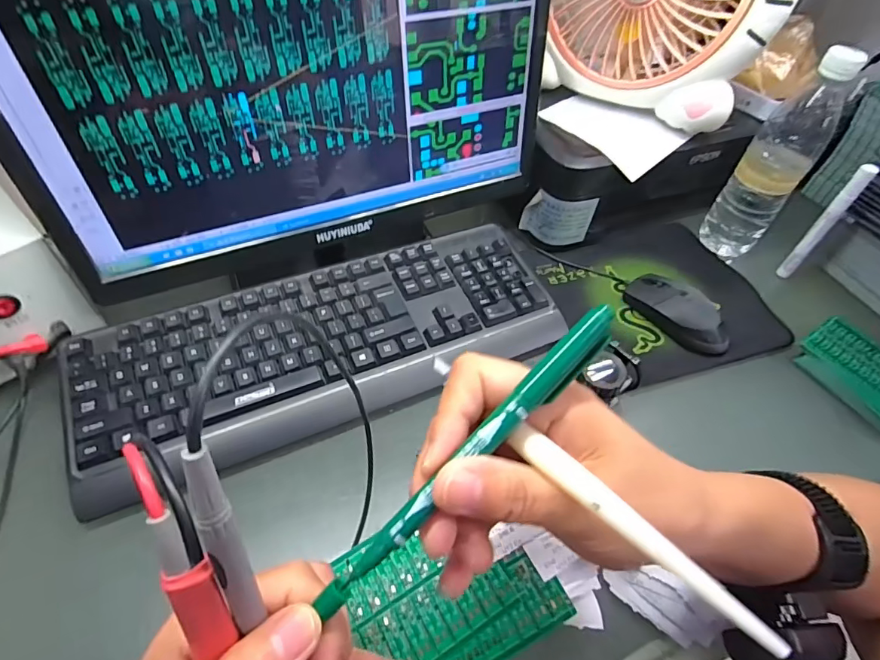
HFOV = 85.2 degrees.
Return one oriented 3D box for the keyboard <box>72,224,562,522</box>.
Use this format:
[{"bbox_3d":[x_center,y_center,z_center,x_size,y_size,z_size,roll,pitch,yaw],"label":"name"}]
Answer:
[{"bbox_3d":[-0.093,0.010,0.446,0.431,0.040,0.152,-19,55,-19],"label":"keyboard"}]

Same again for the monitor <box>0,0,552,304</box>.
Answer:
[{"bbox_3d":[-0.102,-0.198,0.391,0.429,0.306,0.076,-21,55,-21],"label":"monitor"}]

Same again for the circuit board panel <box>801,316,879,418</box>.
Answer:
[{"bbox_3d":[0.421,0.041,0.466,0.069,0.016,0.120,-19,55,-19],"label":"circuit board panel"}]

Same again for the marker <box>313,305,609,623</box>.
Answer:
[{"bbox_3d":[0.011,0.045,0.173,0.145,0.010,0.011,-43,63,-6],"label":"marker"}]

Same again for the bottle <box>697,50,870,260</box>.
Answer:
[{"bbox_3d":[0.369,-0.181,0.528,0.066,0.224,0.063,34,56,21],"label":"bottle"}]

